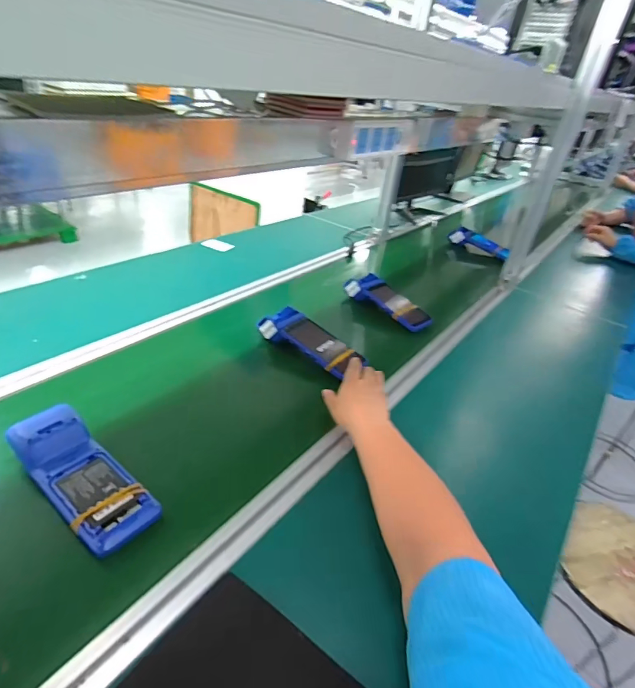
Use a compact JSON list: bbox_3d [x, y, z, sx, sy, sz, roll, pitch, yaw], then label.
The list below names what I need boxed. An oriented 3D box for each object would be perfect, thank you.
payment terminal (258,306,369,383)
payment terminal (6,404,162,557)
[{"bbox_3d":[-0.014,-0.008,0.816,0.205,0.043,0.083,32,40,27],"label":"payment terminal"},{"bbox_3d":[-0.292,0.155,0.519,0.218,0.048,0.078,28,39,28],"label":"payment terminal"}]

